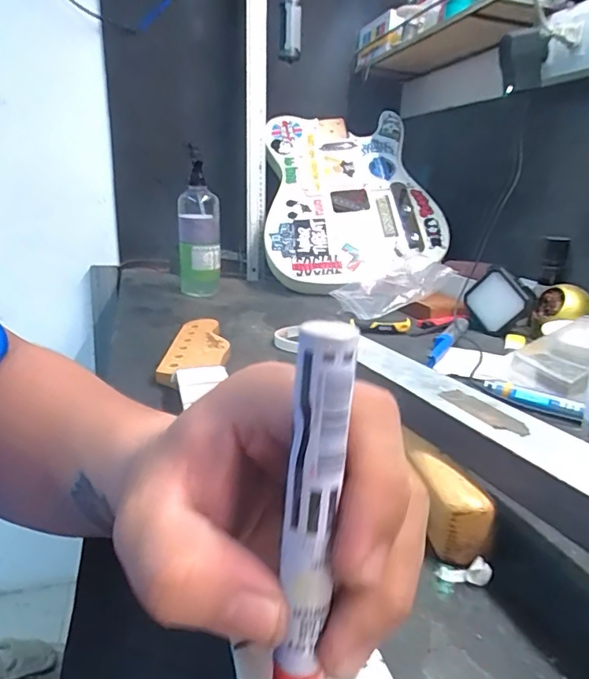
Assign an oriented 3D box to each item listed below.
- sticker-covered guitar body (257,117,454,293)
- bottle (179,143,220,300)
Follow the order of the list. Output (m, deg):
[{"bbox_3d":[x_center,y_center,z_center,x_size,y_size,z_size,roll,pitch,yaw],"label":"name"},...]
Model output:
[{"bbox_3d":[0.088,-0.274,0.910,0.321,0.411,0.036,-12,-24,-4],"label":"sticker-covered guitar body"},{"bbox_3d":[-0.156,-0.182,0.791,0.066,0.227,0.056,-2,18,-9],"label":"bottle"}]

